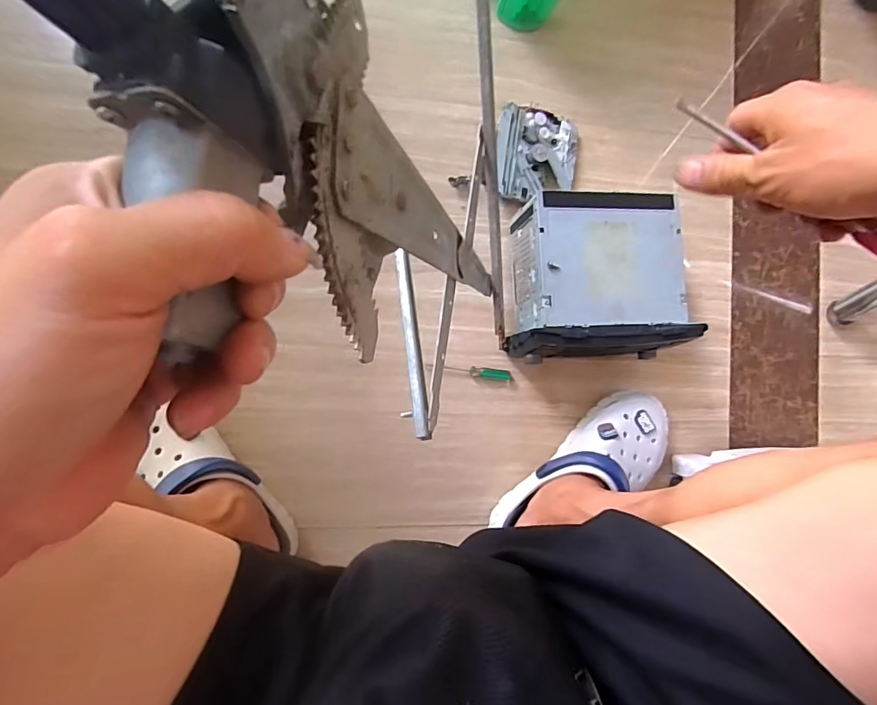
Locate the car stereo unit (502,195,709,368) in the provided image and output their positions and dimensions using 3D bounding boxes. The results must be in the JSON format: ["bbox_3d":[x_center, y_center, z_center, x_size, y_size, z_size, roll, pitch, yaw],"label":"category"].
[{"bbox_3d":[0.186,-0.087,0.595,0.196,0.117,0.187,-2,88,-10],"label":"car stereo unit"}]

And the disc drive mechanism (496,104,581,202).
[{"bbox_3d":[0.131,-0.261,0.636,0.111,0.022,0.119,0,88,-10],"label":"disc drive mechanism"}]

